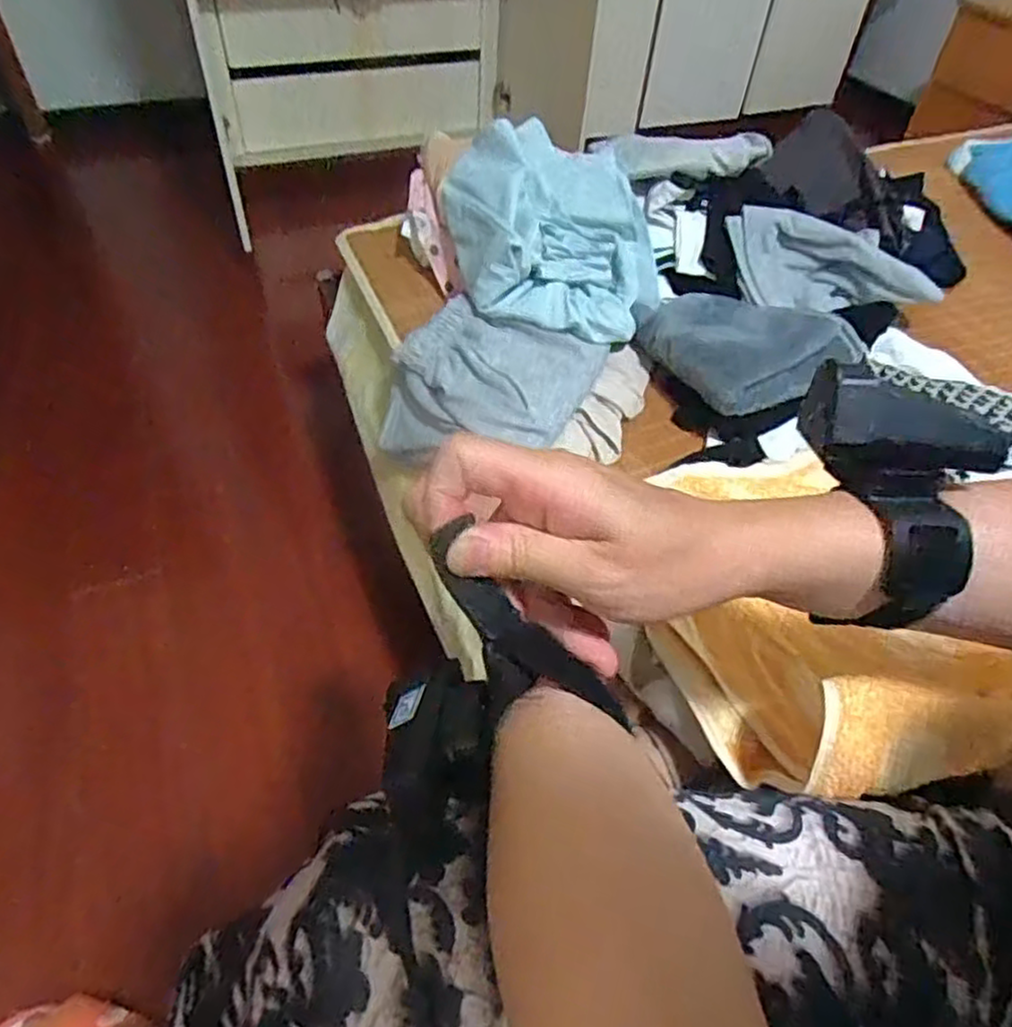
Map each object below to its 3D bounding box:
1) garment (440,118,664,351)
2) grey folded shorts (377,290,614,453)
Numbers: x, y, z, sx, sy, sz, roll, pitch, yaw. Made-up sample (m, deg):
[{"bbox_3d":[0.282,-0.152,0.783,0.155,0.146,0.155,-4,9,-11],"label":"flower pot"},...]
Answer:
[{"bbox_3d":[0.055,-0.326,0.814,0.220,0.109,0.281,-9,50,-10],"label":"garment"},{"bbox_3d":[-0.020,-0.132,0.762,0.204,0.071,0.181,18,65,15],"label":"grey folded shorts"}]

